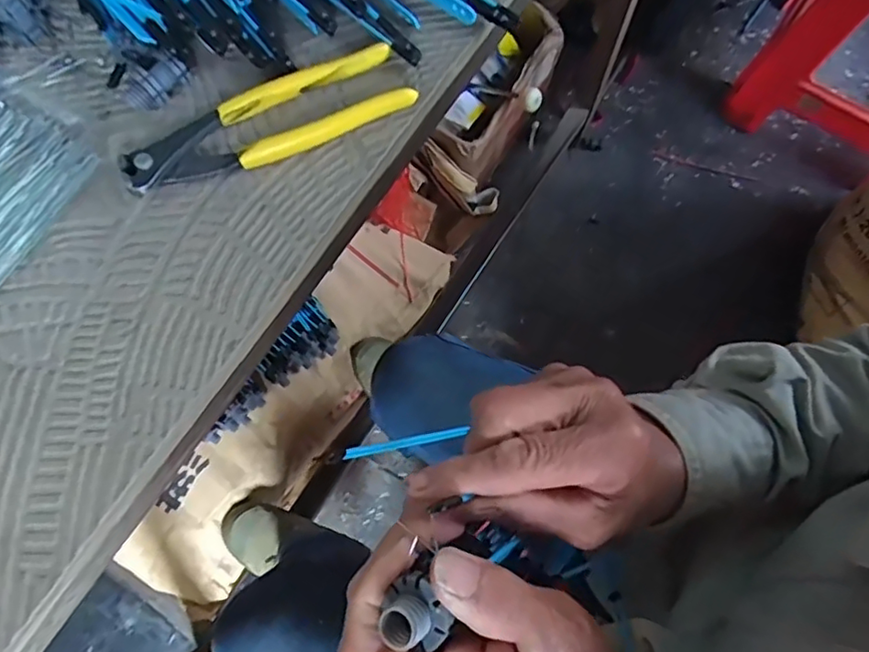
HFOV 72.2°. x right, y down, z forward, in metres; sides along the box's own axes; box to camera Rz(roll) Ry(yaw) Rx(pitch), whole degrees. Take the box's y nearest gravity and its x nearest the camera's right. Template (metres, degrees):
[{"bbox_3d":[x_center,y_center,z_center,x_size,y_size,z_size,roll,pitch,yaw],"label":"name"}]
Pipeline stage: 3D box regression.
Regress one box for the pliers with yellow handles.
[{"bbox_3d":[-0.095,-0.116,0.342,0.162,0.014,0.047,-24,75,-7],"label":"pliers with yellow handles"}]

